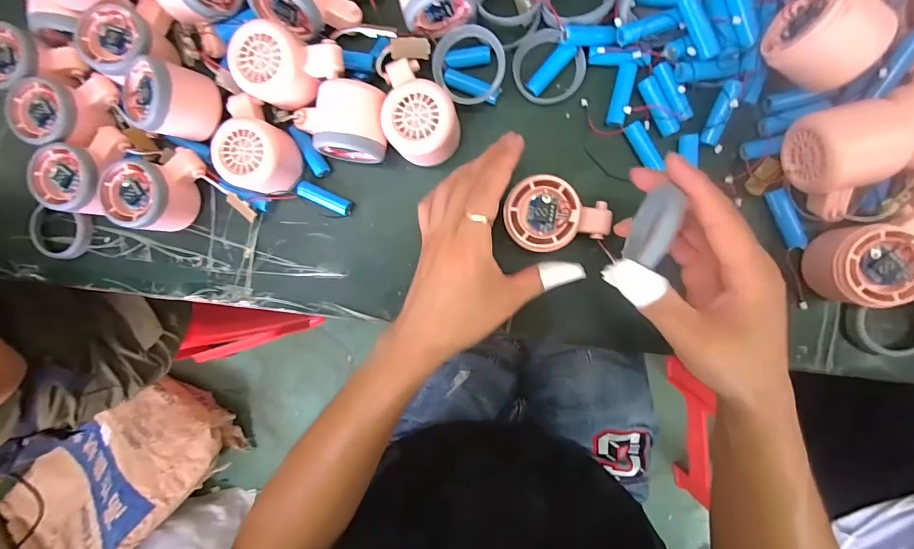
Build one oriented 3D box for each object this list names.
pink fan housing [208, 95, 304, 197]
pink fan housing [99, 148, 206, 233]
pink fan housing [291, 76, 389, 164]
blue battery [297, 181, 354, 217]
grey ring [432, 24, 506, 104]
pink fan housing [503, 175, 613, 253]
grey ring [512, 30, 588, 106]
[{"bbox_3d":[-0.170,-0.112,0.360,0.056,0.049,0.079,5,94,6],"label":"pink fan housing"},{"bbox_3d":[-0.270,-0.079,0.373,0.065,0.052,0.074,22,95,5],"label":"pink fan housing"},{"bbox_3d":[-0.097,-0.130,0.355,0.082,0.049,0.058,9,94,6],"label":"pink fan housing"},{"bbox_3d":[-0.121,-0.069,0.377,0.051,0.014,0.014,25,96,5],"label":"blue battery"},{"bbox_3d":[0.010,-0.175,0.348,0.060,0.015,0.056,0,93,6],"label":"grey ring"},{"bbox_3d":[0.080,-0.046,0.329,0.083,0.023,0.055,10,94,6],"label":"pink fan housing"},{"bbox_3d":[0.078,-0.177,0.357,0.059,0.009,0.056,0,93,6],"label":"grey ring"}]

